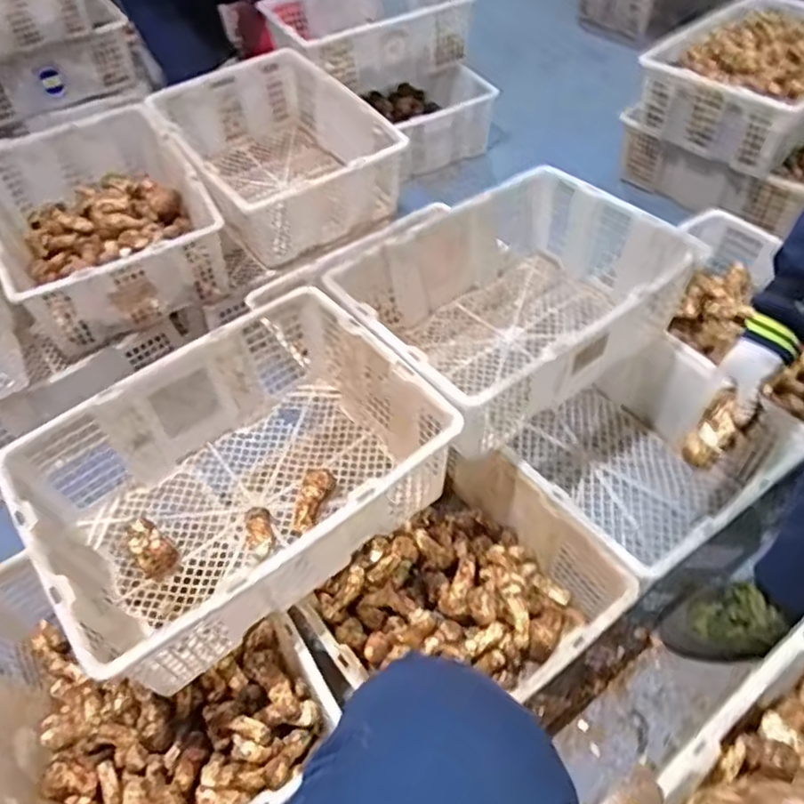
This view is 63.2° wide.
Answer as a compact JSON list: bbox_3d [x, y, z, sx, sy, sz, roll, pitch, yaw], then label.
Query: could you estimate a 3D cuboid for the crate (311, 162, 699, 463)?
[{"bbox_3d":[0.158,-0.170,1.055,0.503,0.186,0.402,-32,55,-21],"label":"crate"}]

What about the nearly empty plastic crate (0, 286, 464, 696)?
[{"bbox_3d":[-0.206,0.109,0.871,0.482,0.202,0.369,-35,56,-23],"label":"nearly empty plastic crate"}]

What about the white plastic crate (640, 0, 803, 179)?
[{"bbox_3d":[0.814,-0.724,1.473,0.539,0.161,0.385,-37,56,-24],"label":"white plastic crate"}]

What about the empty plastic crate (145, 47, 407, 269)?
[{"bbox_3d":[-0.257,-0.518,1.387,0.387,0.196,0.486,-26,53,-17],"label":"empty plastic crate"}]

